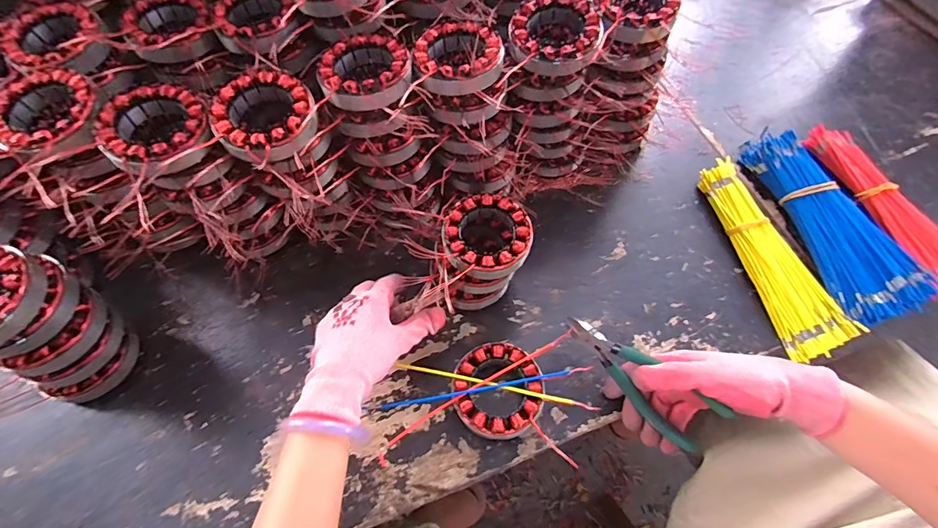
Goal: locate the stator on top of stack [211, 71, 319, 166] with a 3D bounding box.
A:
[{"bbox_3d":[-0.186,-0.131,0.391,0.084,0.030,0.090,0,64,1],"label":"stator on top of stack"}]

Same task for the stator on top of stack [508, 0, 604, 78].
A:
[{"bbox_3d":[0.084,-0.226,0.425,0.087,0.035,0.093,7,64,4],"label":"stator on top of stack"}]

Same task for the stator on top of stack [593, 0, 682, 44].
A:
[{"bbox_3d":[0.165,-0.258,0.436,0.082,0.033,0.097,23,66,12],"label":"stator on top of stack"}]

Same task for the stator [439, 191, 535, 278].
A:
[{"bbox_3d":[0.018,-0.029,0.434,0.088,0.026,0.086,0,64,1],"label":"stator"}]

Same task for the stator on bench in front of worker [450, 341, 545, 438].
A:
[{"bbox_3d":[0.027,0.123,0.423,0.087,0.037,0.087,6,64,4],"label":"stator on bench in front of worker"}]

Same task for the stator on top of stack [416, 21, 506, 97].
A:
[{"bbox_3d":[-0.009,-0.200,0.417,0.084,0.033,0.089,0,64,1],"label":"stator on top of stack"}]

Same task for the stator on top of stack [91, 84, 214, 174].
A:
[{"bbox_3d":[-0.270,-0.114,0.376,0.080,0.031,0.096,-32,67,-14],"label":"stator on top of stack"}]

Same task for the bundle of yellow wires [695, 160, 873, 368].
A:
[{"bbox_3d":[0.332,-0.015,0.487,0.070,0.021,0.236,-18,65,-8],"label":"bundle of yellow wires"}]

